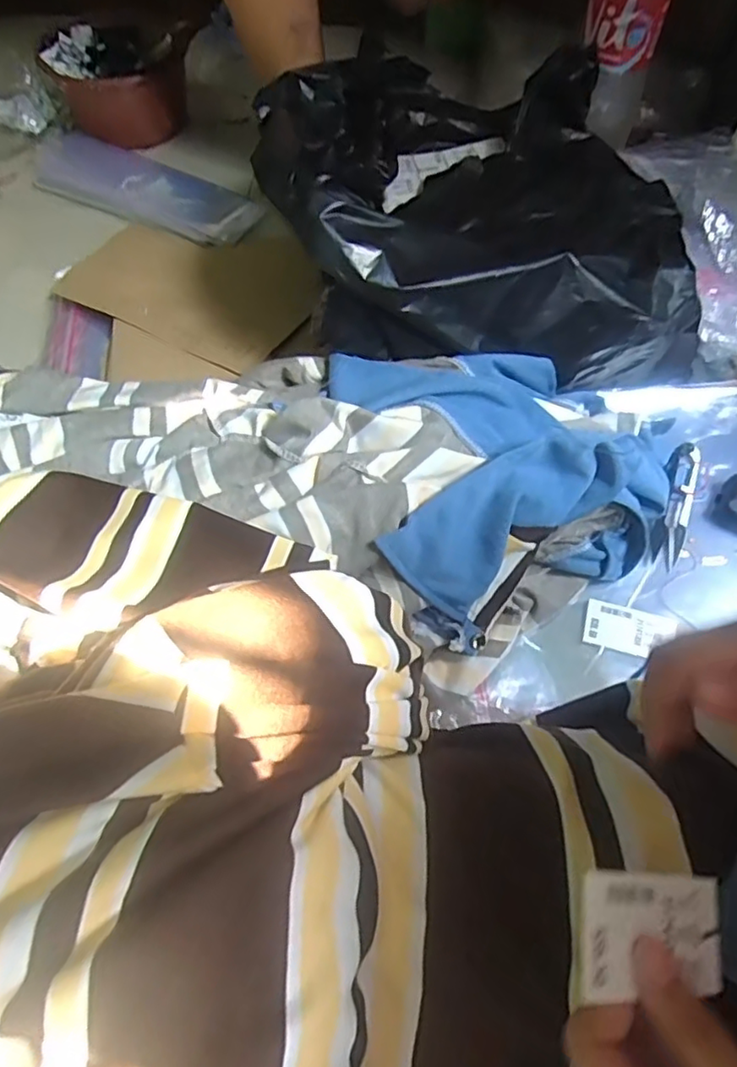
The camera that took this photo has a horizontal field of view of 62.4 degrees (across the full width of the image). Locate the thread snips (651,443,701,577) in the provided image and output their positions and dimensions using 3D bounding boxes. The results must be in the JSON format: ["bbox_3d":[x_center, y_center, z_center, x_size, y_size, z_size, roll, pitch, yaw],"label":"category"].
[{"bbox_3d":[0.262,-0.026,0.515,0.026,0.019,0.117,18,62,10],"label":"thread snips"}]

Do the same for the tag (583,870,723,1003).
[{"bbox_3d":[0.095,0.131,0.201,0.063,0.004,0.033,18,67,-25],"label":"tag"}]

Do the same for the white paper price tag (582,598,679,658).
[{"bbox_3d":[0.199,0.073,0.464,0.065,0.005,0.038,16,61,9],"label":"white paper price tag"}]

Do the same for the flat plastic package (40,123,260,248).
[{"bbox_3d":[-0.281,-0.420,0.727,0.324,0.029,0.103,25,63,13],"label":"flat plastic package"}]

